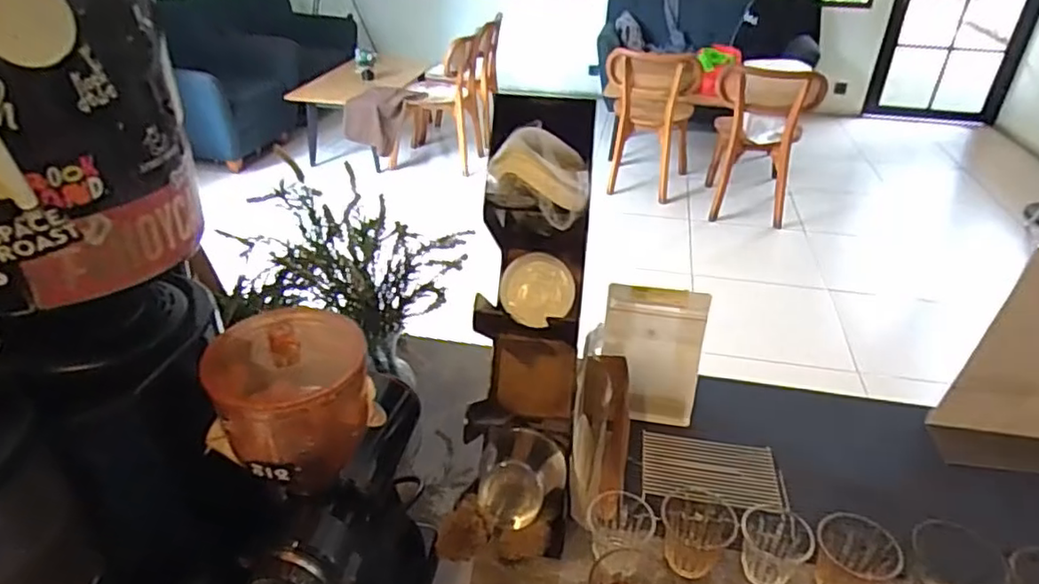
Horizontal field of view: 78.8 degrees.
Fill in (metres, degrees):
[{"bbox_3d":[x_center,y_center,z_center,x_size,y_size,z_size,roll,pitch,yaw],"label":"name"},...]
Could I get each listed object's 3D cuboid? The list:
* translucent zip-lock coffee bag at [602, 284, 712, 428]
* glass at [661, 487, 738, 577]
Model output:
[{"bbox_3d":[0.173,0.081,0.832,0.127,0.186,0.035,13,34,17],"label":"translucent zip-lock coffee bag"},{"bbox_3d":[0.187,0.257,0.672,0.072,0.076,0.061,11,34,15],"label":"glass"}]

